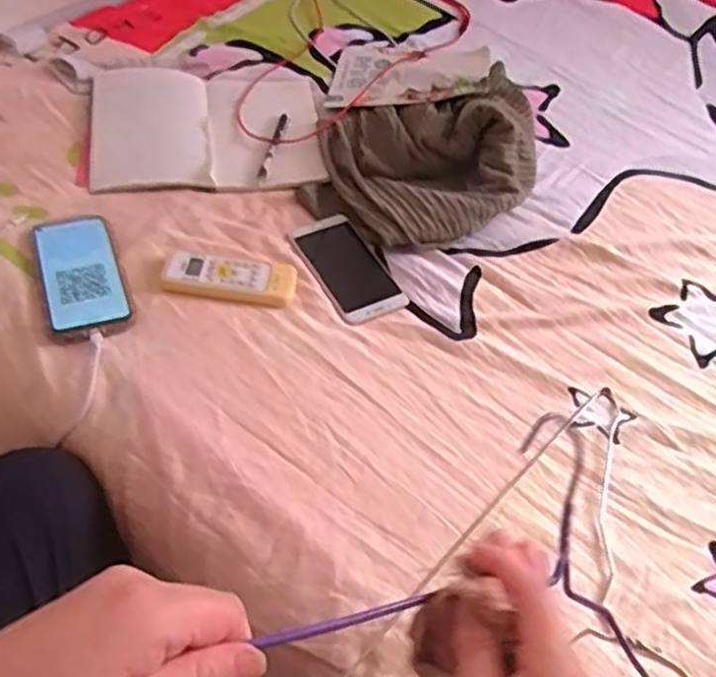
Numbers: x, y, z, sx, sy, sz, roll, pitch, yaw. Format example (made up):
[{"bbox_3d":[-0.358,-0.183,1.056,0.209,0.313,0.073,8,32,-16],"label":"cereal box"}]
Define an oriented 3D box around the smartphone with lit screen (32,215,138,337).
[{"bbox_3d":[-0.282,-0.070,0.736,0.080,0.014,0.176,-17,54,-17],"label":"smartphone with lit screen"}]

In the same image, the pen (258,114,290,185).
[{"bbox_3d":[-0.103,-0.233,0.892,0.015,0.015,0.123,12,51,5],"label":"pen"}]

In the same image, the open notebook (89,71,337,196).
[{"bbox_3d":[-0.186,-0.270,0.892,0.269,0.027,0.219,-6,52,-9],"label":"open notebook"}]

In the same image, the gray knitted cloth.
[{"bbox_3d":[0.082,-0.241,0.852,0.254,0.081,0.310,11,51,4],"label":"gray knitted cloth"}]

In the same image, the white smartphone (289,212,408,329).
[{"bbox_3d":[-0.012,-0.077,0.788,0.078,0.008,0.149,-22,56,-21],"label":"white smartphone"}]

